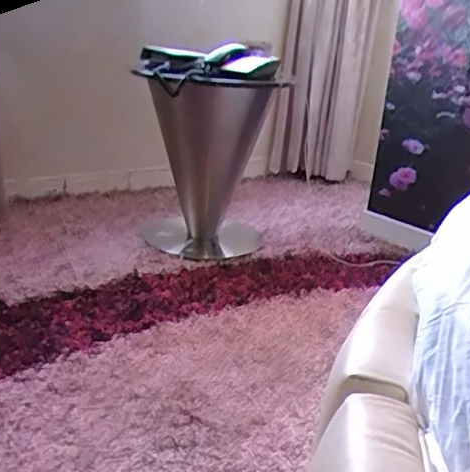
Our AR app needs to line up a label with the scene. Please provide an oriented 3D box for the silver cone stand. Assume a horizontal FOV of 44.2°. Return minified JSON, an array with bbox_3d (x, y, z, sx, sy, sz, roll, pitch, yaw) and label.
[{"bbox_3d":[-0.085,-0.272,1.830,0.384,0.607,0.438,3,20,-2],"label":"silver cone stand"}]

